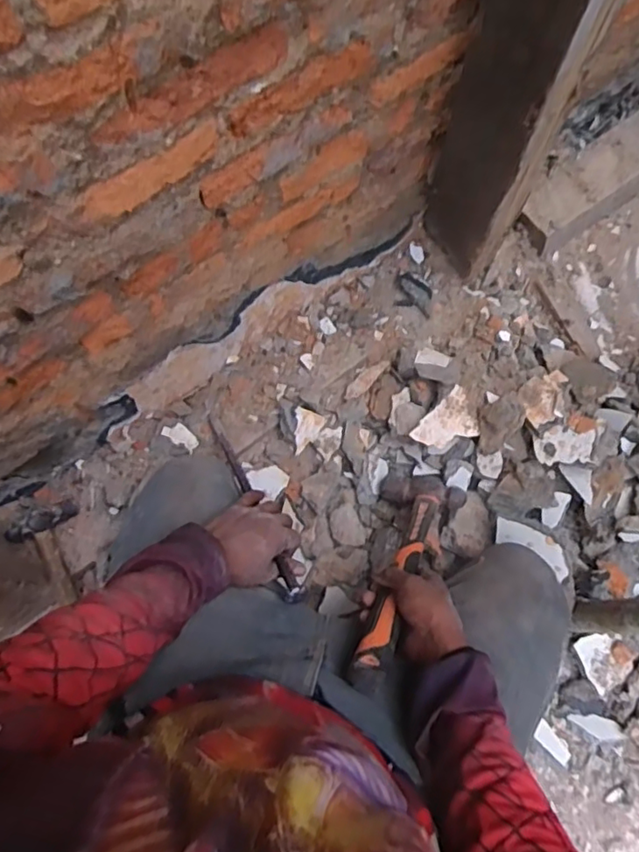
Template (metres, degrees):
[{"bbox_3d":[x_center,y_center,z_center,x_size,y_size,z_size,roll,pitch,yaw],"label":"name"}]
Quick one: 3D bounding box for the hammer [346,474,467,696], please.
[{"bbox_3d":[0.100,0.159,0.702,0.104,0.047,0.380,24,30,8],"label":"hammer"}]

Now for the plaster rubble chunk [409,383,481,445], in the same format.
[{"bbox_3d":[0.191,-0.002,0.836,0.066,0.022,0.109,40,77,13],"label":"plaster rubble chunk"}]

